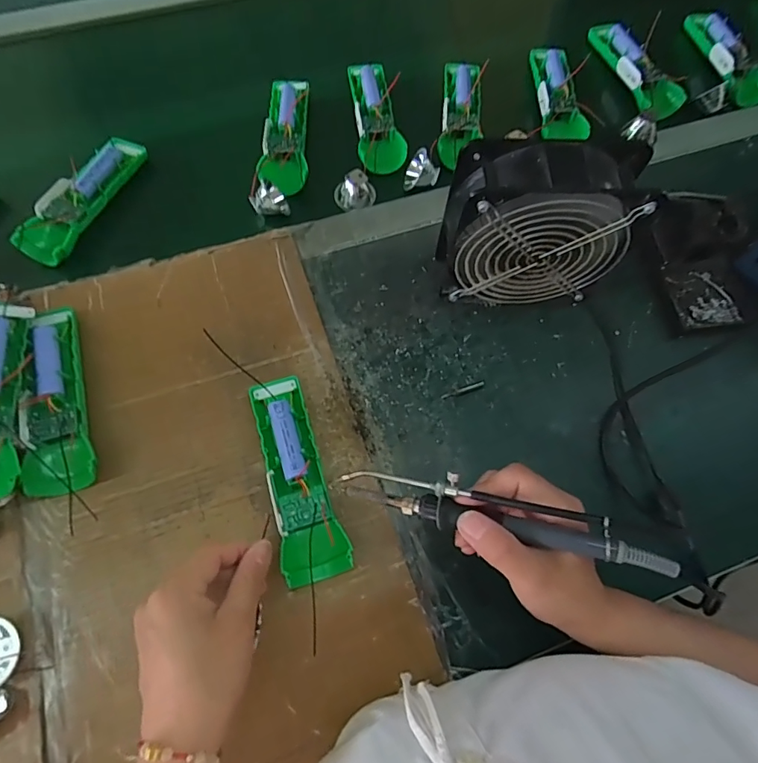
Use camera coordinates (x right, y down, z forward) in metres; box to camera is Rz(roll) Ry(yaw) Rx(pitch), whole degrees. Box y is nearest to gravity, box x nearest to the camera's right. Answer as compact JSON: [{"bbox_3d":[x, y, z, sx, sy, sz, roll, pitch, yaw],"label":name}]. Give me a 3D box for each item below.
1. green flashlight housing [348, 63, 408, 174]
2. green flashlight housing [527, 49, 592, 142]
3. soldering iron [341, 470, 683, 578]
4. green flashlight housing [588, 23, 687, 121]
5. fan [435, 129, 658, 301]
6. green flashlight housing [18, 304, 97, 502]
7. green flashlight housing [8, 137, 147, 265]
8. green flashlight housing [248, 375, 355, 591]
[{"bbox_3d":[-0.002,-0.283,0.510,0.046,0.025,0.135,-6,69,-5],"label":"green flashlight housing"},{"bbox_3d":[0.193,-0.308,0.519,0.041,0.037,0.132,0,68,-3],"label":"green flashlight housing"},{"bbox_3d":[0.070,0.080,0.291,0.198,0.021,0.028,11,67,19],"label":"soldering iron"},{"bbox_3d":[0.276,-0.340,0.513,0.035,0.030,0.149,-17,70,-9],"label":"green flashlight housing"},{"bbox_3d":[0.126,-0.121,0.405,0.148,0.158,0.059,3,68,-1],"label":"fan"},{"bbox_3d":[-0.263,0.015,0.391,0.046,0.034,0.158,-17,70,-9],"label":"green flashlight housing"},{"bbox_3d":[-0.293,-0.184,0.470,0.050,0.027,0.154,21,69,6],"label":"green flashlight housing"},{"bbox_3d":[-0.066,0.073,0.375,0.047,0.031,0.158,-17,70,-9],"label":"green flashlight housing"}]

